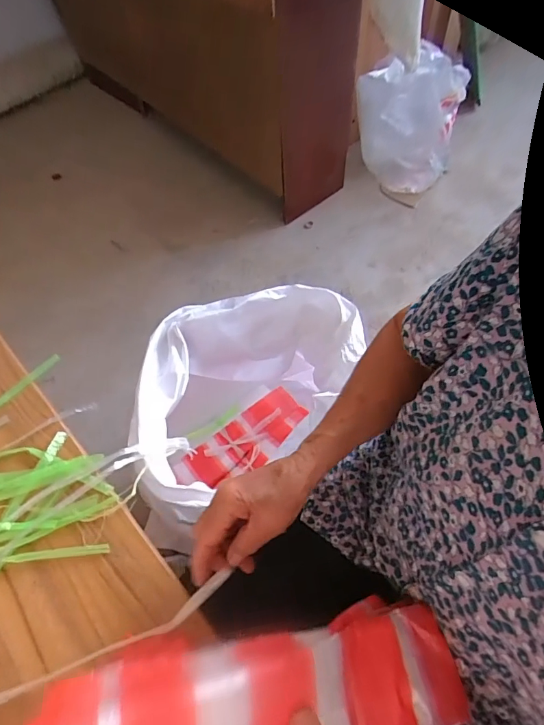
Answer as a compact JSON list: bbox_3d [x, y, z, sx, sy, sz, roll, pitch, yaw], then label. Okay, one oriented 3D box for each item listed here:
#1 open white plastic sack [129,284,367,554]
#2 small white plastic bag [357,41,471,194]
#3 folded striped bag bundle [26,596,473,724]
[{"bbox_3d":[-0.043,0.065,0.752,0.367,0.365,0.266,-38,64,-16],"label":"open white plastic sack"},{"bbox_3d":[0.352,-0.637,1.109,0.243,0.331,0.169,16,63,13],"label":"small white plastic bag"},{"bbox_3d":[0.002,0.230,0.282,0.291,0.027,0.093,2,58,-24],"label":"folded striped bag bundle"}]

